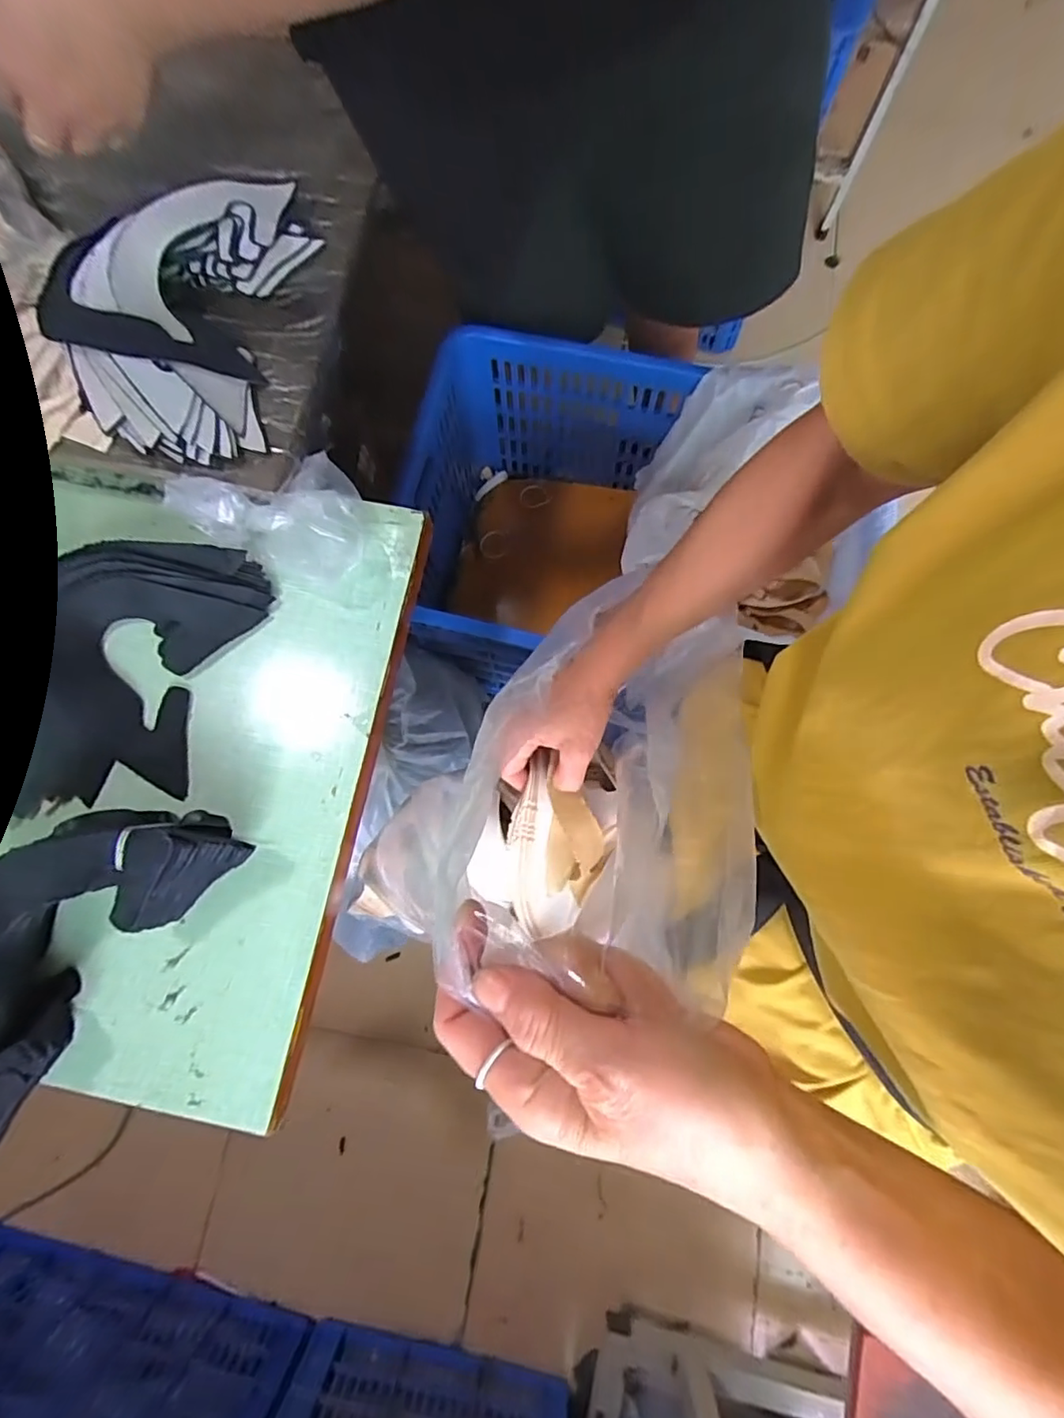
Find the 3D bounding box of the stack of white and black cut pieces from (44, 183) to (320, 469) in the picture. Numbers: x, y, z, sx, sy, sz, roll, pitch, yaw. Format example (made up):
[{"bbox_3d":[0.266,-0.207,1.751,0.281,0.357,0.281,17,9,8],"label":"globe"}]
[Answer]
[{"bbox_3d":[-0.309,-0.362,0.505,0.182,0.056,0.301,7,78,2],"label":"stack of white and black cut pieces"}]

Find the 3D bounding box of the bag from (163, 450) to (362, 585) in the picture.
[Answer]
[{"bbox_3d":[-0.230,-0.166,0.500,0.158,0.068,0.107,-18,78,-3],"label":"bag"}]

